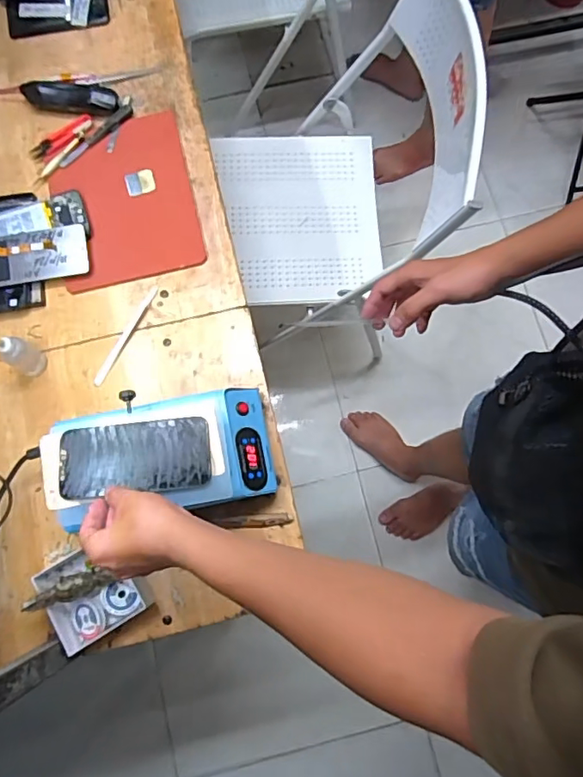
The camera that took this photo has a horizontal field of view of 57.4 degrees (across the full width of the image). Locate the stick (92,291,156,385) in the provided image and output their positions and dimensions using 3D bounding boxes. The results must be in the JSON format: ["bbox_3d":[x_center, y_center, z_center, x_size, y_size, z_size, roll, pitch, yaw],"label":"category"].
[{"bbox_3d":[-0.233,-0.074,0.750,0.013,0.006,0.157,26,80,5],"label":"stick"}]

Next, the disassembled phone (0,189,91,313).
[{"bbox_3d":[-0.370,-0.198,0.748,0.162,0.017,0.173,-7,79,-2],"label":"disassembled phone"}]

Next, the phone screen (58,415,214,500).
[{"bbox_3d":[-0.166,0.073,0.563,0.155,0.011,0.073,-6,79,-4],"label":"phone screen"}]

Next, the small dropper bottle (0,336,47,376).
[{"bbox_3d":[-0.349,-0.044,0.683,0.033,0.081,0.037,30,80,6],"label":"small dropper bottle"}]

